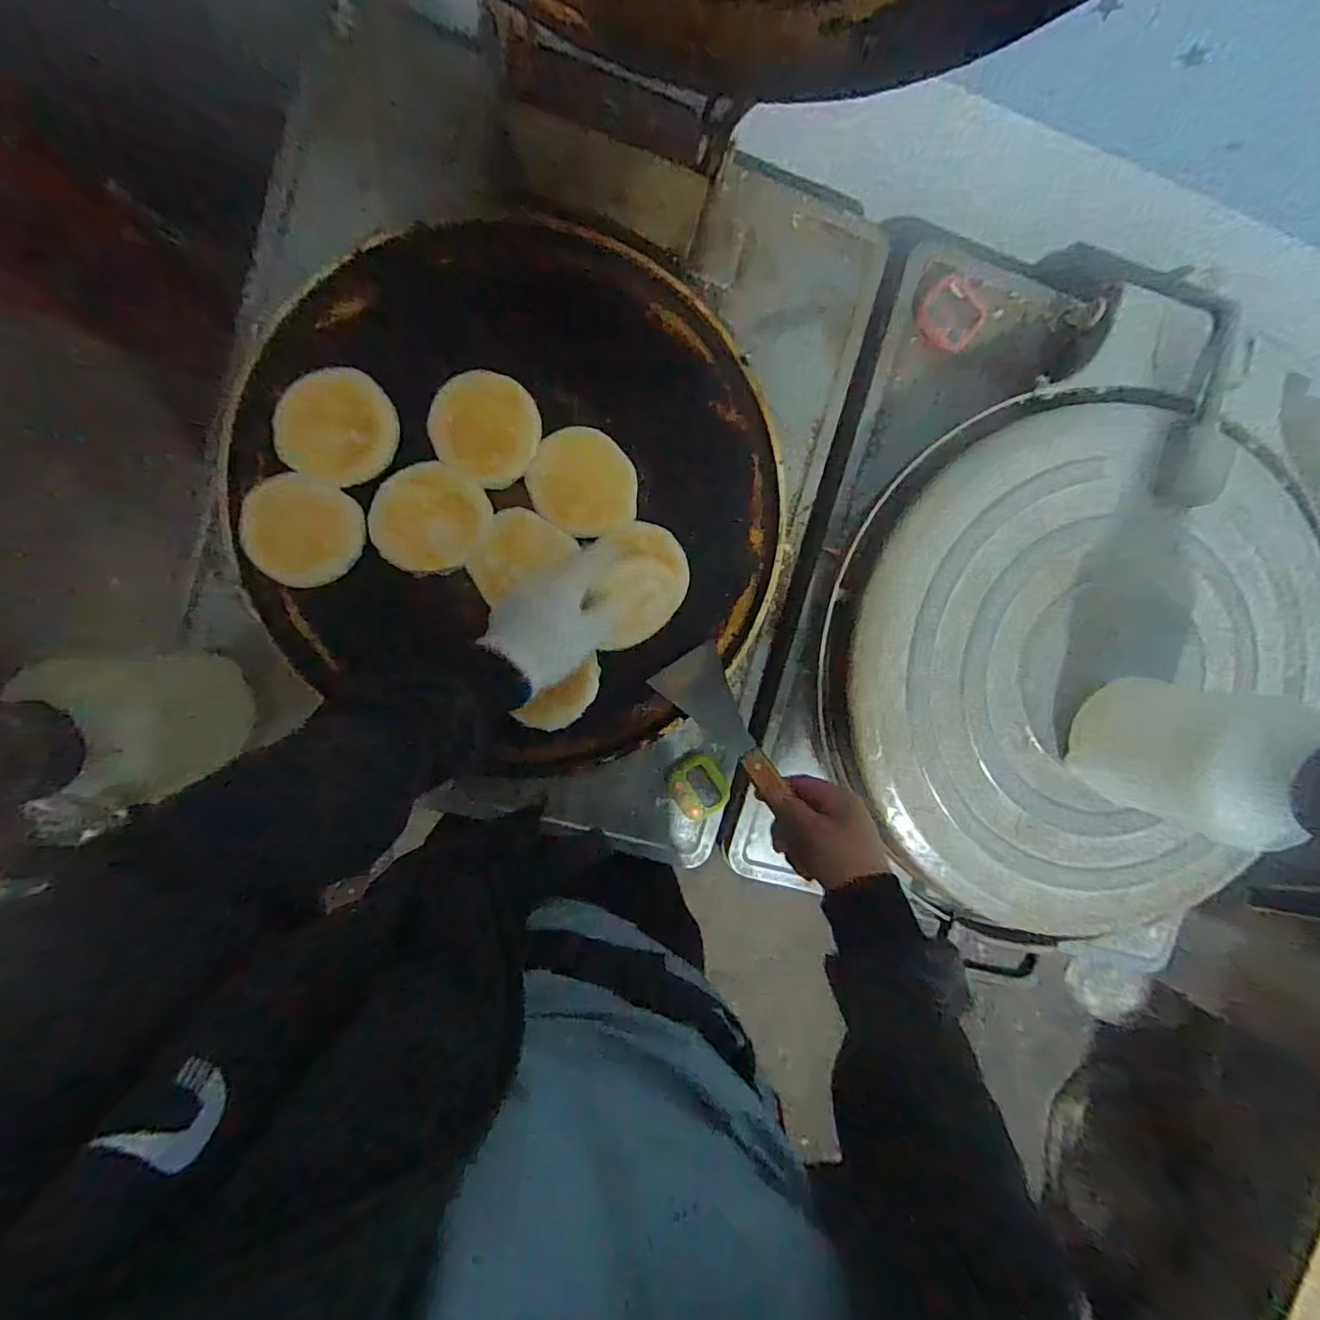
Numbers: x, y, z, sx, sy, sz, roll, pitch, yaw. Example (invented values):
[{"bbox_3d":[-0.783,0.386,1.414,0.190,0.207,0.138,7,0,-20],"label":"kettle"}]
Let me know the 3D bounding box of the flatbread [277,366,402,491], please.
[{"bbox_3d":[-0.308,-0.222,0.532,0.108,0.020,0.097,-44,98,-2],"label":"flatbread"}]

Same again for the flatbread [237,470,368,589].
[{"bbox_3d":[-0.343,-0.124,0.533,0.098,0.024,0.098,0,94,-7],"label":"flatbread"}]

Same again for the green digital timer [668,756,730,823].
[{"bbox_3d":[0.045,0.150,0.653,0.062,0.027,0.073,-33,97,-4],"label":"green digital timer"}]

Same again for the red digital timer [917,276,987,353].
[{"bbox_3d":[0.331,-0.392,0.639,0.069,0.023,0.066,41,88,-8],"label":"red digital timer"}]

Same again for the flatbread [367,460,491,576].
[{"bbox_3d":[-0.230,-0.141,0.562,0.108,0.004,0.107,30,90,-8],"label":"flatbread"}]

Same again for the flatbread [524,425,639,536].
[{"bbox_3d":[-0.077,-0.181,0.577,0.112,0.007,0.100,43,88,-8],"label":"flatbread"}]

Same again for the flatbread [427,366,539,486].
[{"bbox_3d":[-0.173,-0.231,0.557,0.104,0.013,0.099,30,90,-8],"label":"flatbread"}]

